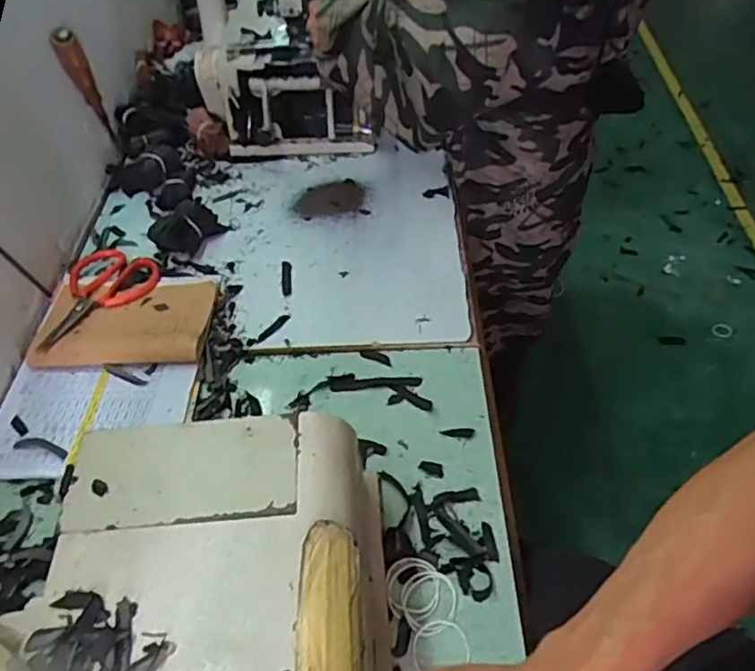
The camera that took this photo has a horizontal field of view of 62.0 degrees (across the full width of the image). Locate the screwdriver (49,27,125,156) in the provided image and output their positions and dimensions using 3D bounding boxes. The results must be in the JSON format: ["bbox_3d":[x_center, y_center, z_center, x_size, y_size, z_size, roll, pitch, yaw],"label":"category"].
[{"bbox_3d":[-0.430,-0.361,0.944,0.034,0.240,0.026,-13,71,-8],"label":"screwdriver"}]

